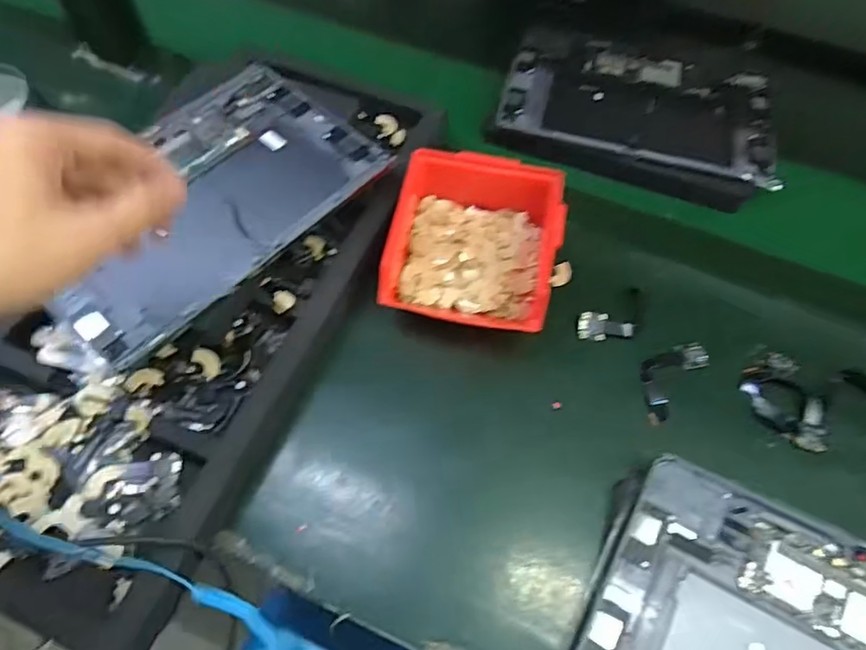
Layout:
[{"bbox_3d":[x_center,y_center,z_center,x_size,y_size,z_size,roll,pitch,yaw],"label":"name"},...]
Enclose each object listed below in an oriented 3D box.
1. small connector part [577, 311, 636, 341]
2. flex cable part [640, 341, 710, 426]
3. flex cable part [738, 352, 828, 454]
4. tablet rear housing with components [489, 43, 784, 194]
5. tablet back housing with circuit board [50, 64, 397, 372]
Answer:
[{"bbox_3d":[0.137,0.002,0.452,0.043,0.006,0.019,12,60,5],"label":"small connector part"},{"bbox_3d":[0.180,0.037,0.437,0.036,0.020,0.076,39,65,19],"label":"flex cable part"},{"bbox_3d":[0.261,0.057,0.423,0.050,0.018,0.075,-16,56,-16],"label":"flex cable part"},{"bbox_3d":[0.202,-0.217,0.558,0.253,0.021,0.163,15,60,7],"label":"tablet rear housing with components"},{"bbox_3d":[-0.173,-0.095,0.437,0.163,0.014,0.256,36,64,18],"label":"tablet back housing with circuit board"}]

